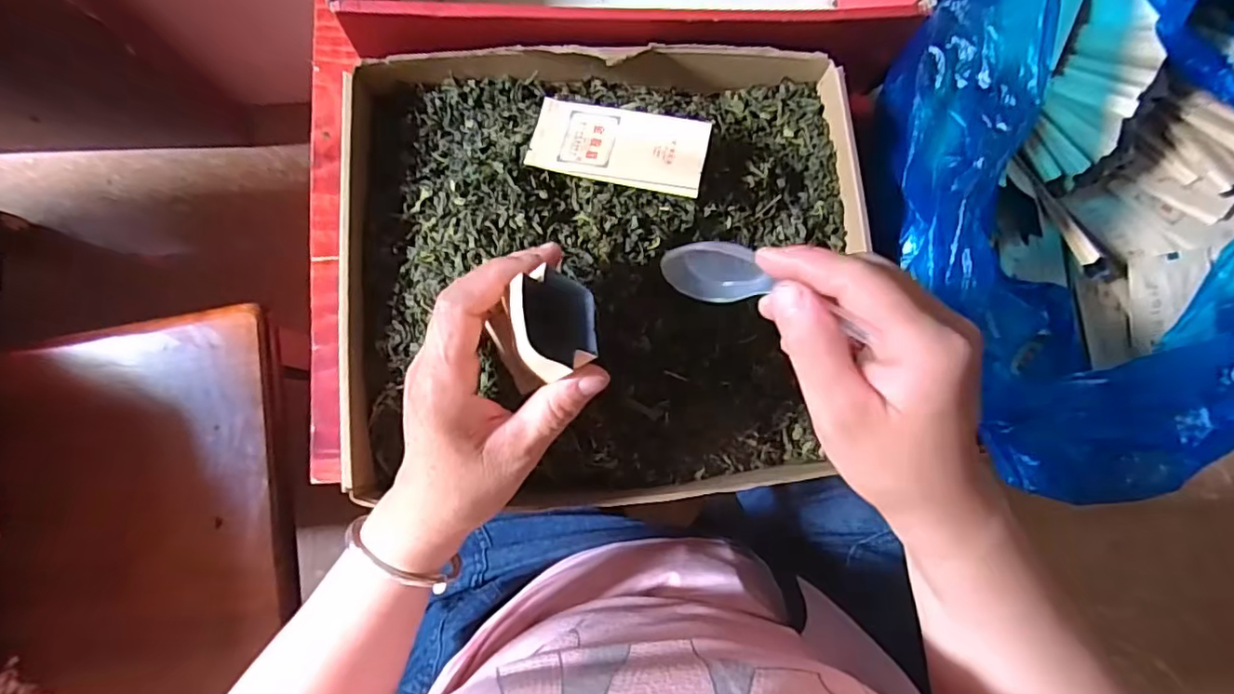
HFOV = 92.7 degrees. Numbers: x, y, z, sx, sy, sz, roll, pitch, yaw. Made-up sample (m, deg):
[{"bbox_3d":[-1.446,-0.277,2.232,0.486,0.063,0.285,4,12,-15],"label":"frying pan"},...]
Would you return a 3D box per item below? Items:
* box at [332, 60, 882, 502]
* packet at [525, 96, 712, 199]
[{"bbox_3d":[-0.003,-0.053,0.390,0.321,0.072,0.290,-3,82,-2],"label":"box"},{"bbox_3d":[0.002,-0.129,0.374,0.109,0.006,0.056,10,70,7],"label":"packet"}]

